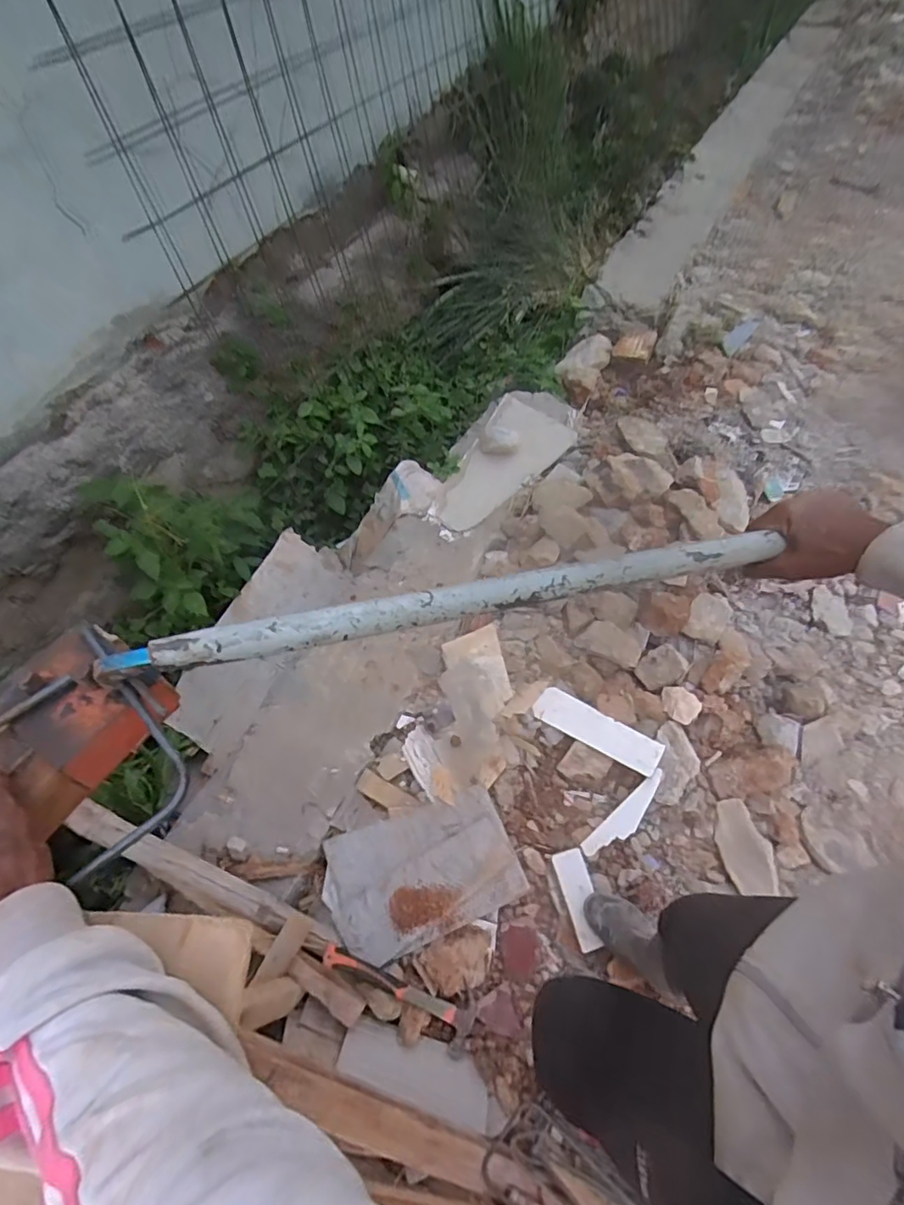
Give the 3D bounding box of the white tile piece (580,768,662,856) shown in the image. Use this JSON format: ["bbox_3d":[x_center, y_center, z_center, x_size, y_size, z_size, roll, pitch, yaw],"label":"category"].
[{"bbox_3d":[0.421,0.514,1.346,0.261,0.017,0.061,-42,80,-8],"label":"white tile piece"}]

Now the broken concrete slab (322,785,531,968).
[{"bbox_3d":[-0.068,0.613,1.287,0.425,0.029,0.278,-19,60,-11],"label":"broken concrete slab"}]

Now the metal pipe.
[{"bbox_3d":[0.029,-0.005,0.476,0.568,0.018,0.022,-10,63,-15],"label":"metal pipe"}]

